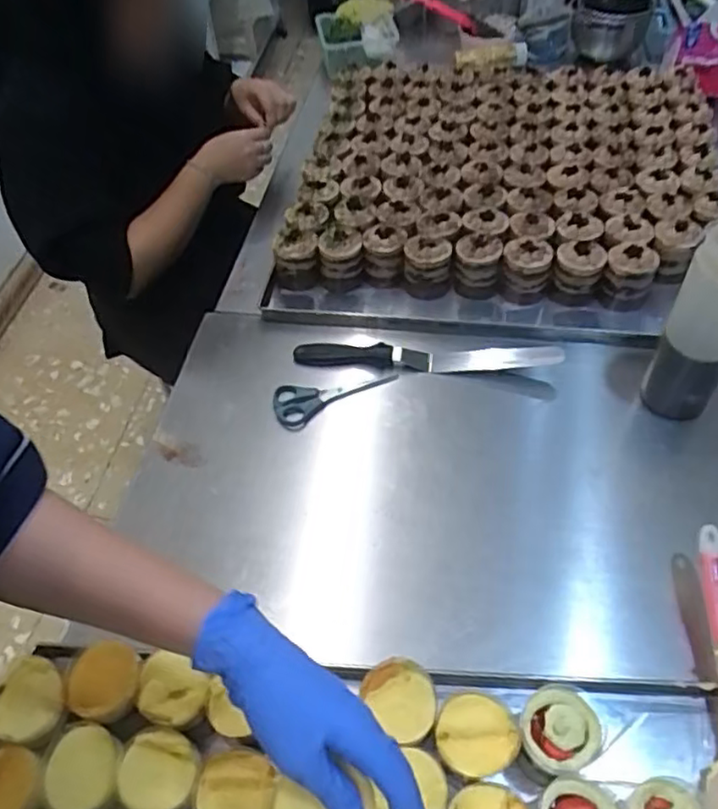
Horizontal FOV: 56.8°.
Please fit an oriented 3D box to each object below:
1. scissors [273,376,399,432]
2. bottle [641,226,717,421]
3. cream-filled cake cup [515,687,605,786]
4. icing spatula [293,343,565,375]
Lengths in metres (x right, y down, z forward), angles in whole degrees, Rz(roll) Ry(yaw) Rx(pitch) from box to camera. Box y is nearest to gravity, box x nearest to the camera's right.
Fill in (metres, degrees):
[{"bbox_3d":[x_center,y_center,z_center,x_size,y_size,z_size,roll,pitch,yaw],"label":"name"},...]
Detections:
[{"bbox_3d":[-0.030,-0.016,0.768,0.144,0.011,0.060,-22,53,-13],"label":"scissors"},{"bbox_3d":[0.335,-0.077,0.639,0.065,0.228,0.061,27,58,23],"label":"bottle"},{"bbox_3d":[0.149,0.253,0.504,0.056,0.044,0.064,27,57,24],"label":"cream-filled cake cup"},{"bbox_3d":[0.079,-0.057,0.794,0.309,0.025,0.040,2,51,6],"label":"icing spatula"}]

